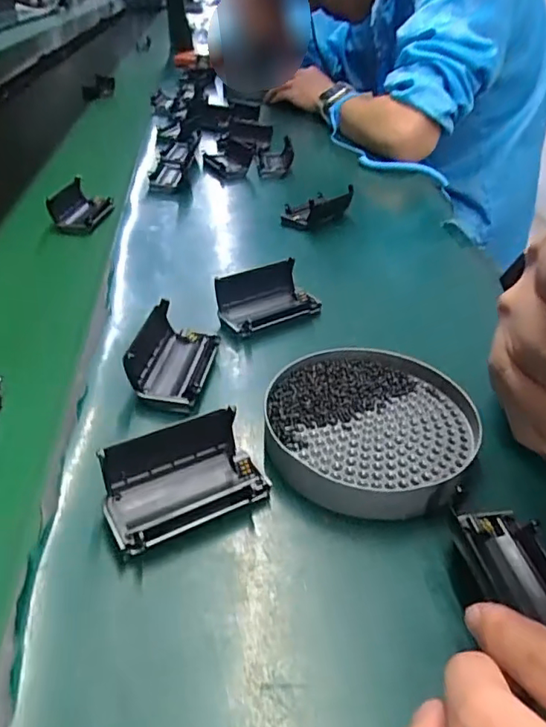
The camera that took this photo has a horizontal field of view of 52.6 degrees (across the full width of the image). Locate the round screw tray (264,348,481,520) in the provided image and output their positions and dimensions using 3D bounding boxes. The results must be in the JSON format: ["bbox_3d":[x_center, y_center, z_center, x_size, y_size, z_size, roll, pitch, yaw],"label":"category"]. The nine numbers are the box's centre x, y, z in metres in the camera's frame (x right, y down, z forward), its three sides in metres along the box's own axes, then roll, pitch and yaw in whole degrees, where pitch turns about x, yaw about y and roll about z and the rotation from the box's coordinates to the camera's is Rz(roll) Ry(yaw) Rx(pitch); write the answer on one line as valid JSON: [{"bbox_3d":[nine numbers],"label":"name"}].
[{"bbox_3d":[0.052,0.034,0.304,0.109,0.019,0.118,2,36,-1],"label":"round screw tray"}]

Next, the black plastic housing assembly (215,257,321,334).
[{"bbox_3d":[-0.004,-0.050,0.410,0.074,0.025,0.046,-20,42,-29],"label":"black plastic housing assembly"}]

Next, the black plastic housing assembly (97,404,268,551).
[{"bbox_3d":[-0.043,0.054,0.262,0.072,0.028,0.046,-16,40,-24],"label":"black plastic housing assembly"}]

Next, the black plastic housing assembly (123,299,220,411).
[{"bbox_3d":[-0.064,-0.006,0.344,0.048,0.022,0.073,5,36,4],"label":"black plastic housing assembly"}]

